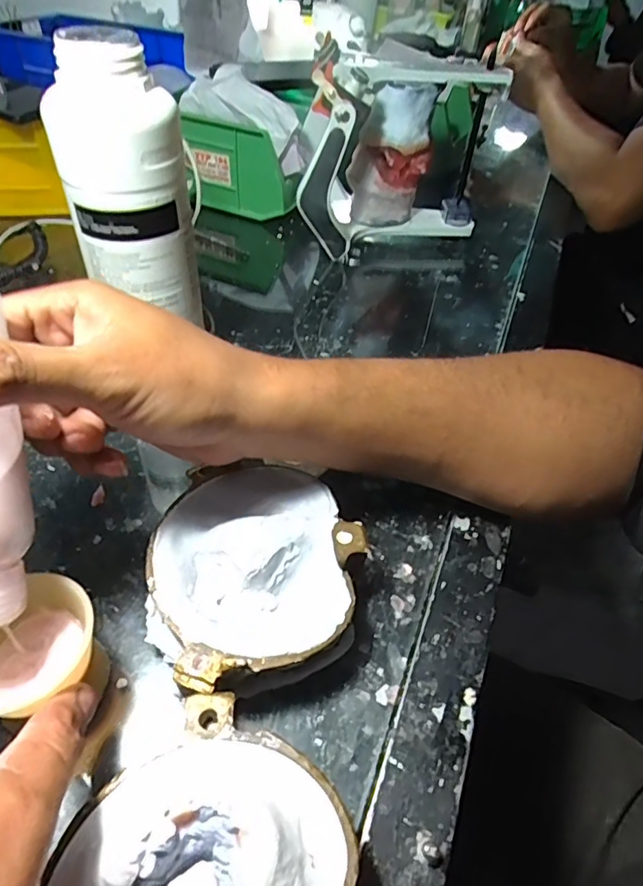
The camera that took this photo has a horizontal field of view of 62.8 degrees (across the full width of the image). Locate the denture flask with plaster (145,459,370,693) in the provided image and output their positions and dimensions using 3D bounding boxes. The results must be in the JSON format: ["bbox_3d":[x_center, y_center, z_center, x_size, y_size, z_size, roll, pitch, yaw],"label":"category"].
[{"bbox_3d":[-0.033,0.058,0.255,0.096,0.036,0.108,-13,48,-17],"label":"denture flask with plaster"}]

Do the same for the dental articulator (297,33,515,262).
[{"bbox_3d":[0.072,-0.249,0.475,0.164,0.154,0.131,7,46,1],"label":"dental articulator"}]

